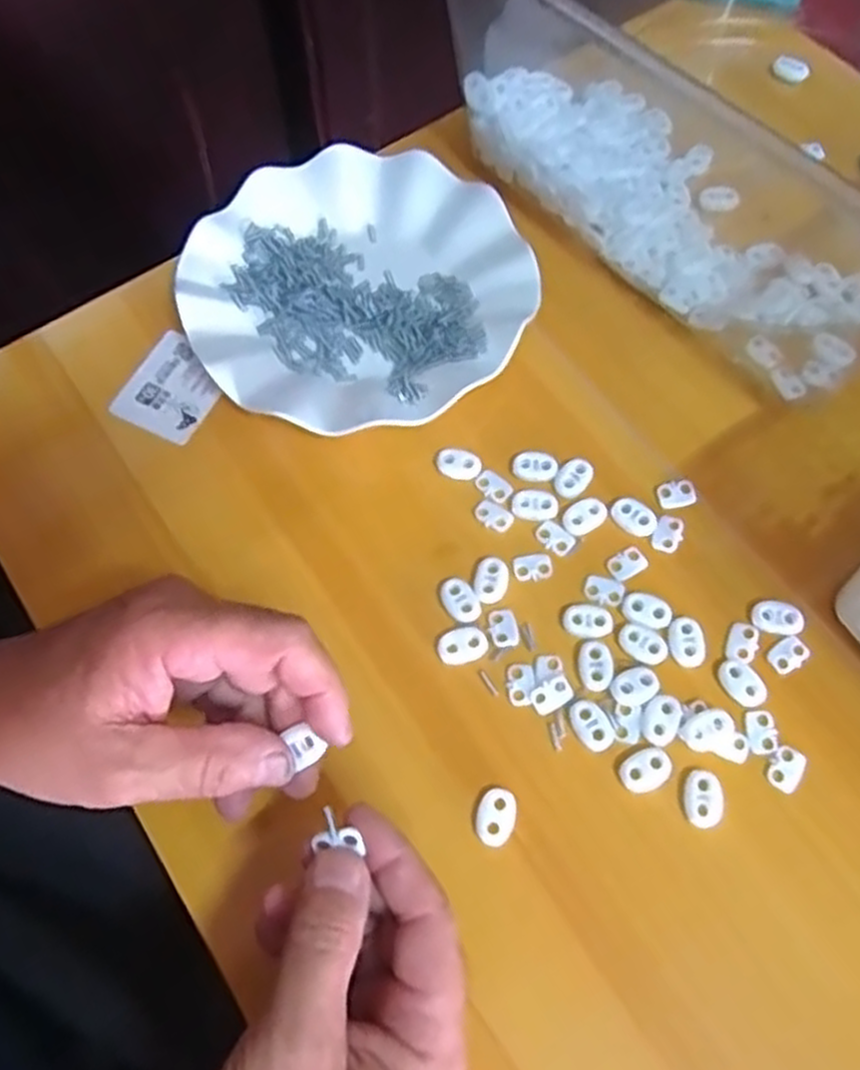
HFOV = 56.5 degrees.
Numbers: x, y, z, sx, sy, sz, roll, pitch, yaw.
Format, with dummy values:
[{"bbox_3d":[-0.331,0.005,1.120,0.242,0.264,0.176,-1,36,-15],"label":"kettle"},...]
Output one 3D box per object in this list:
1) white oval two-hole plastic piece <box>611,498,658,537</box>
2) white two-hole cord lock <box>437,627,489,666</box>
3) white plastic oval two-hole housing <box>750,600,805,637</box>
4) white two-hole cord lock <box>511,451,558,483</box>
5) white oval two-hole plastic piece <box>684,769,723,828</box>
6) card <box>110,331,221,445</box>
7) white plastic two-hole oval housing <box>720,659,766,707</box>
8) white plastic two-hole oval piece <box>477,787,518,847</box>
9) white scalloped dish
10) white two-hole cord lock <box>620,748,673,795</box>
[{"bbox_3d":[0.100,-0.009,0.391,0.022,0.005,0.015,33,70,14],"label":"white oval two-hole plastic piece"},{"bbox_3d":[0.015,0.050,0.366,0.023,0.004,0.016,-15,67,-6],"label":"white two-hole cord lock"},{"bbox_3d":[0.160,0.038,0.369,0.022,0.004,0.016,8,66,4],"label":"white plastic oval two-hole housing"},{"bbox_3d":[0.053,-0.035,0.403,0.022,0.004,0.015,-1,66,0],"label":"white two-hole cord lock"},{"bbox_3d":[0.115,0.111,0.337,0.016,0.004,0.023,8,66,4],"label":"white oval two-hole plastic piece"},{"bbox_3d":[-0.138,-0.080,0.434,0.049,0.004,0.058,25,69,11],"label":"card"},{"bbox_3d":[0.140,0.066,0.357,0.016,0.004,0.022,-34,70,-14],"label":"white plastic two-hole oval housing"},{"bbox_3d":[0.028,0.119,0.337,0.016,0.004,0.023,13,67,6],"label":"white plastic two-hole oval piece"},{"bbox_3d":[-0.041,-0.136,0.439,0.178,0.022,0.180,0,66,0],"label":"white scalloped dish"},{"bbox_3d":[0.093,0.100,0.342,0.022,0.004,0.016,-27,69,-11],"label":"white two-hole cord lock"}]

